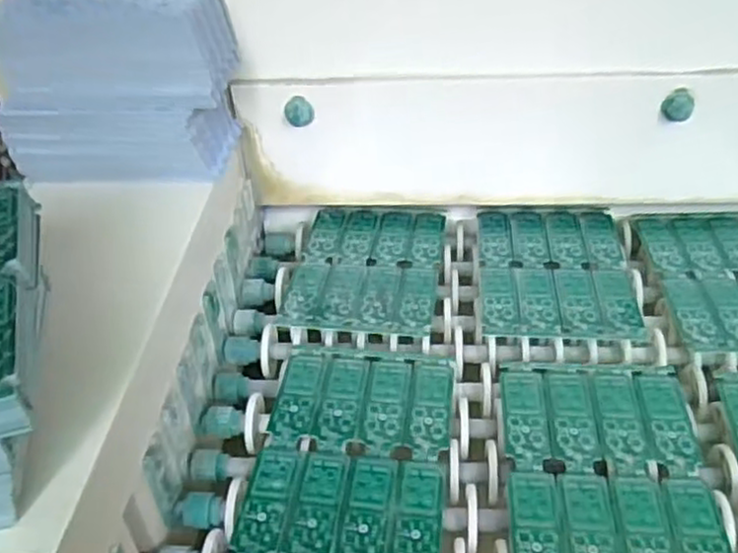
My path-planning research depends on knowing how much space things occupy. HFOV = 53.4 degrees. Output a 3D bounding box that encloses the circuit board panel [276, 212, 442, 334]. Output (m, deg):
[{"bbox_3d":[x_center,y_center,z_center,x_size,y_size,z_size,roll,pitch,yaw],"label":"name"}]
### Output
[{"bbox_3d":[0.000,-0.010,0.624,0.118,0.009,0.160,3,39,9],"label":"circuit board panel"}]

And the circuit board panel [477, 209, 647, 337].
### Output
[{"bbox_3d":[0.153,-0.009,0.612,0.120,0.004,0.165,1,39,6],"label":"circuit board panel"}]

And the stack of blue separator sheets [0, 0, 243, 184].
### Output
[{"bbox_3d":[-0.185,-0.145,0.550,0.163,0.120,0.099,-4,38,0],"label":"stack of blue separator sheets"}]

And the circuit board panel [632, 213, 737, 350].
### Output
[{"bbox_3d":[0.296,-0.005,0.596,0.124,0.006,0.170,-1,39,3],"label":"circuit board panel"}]

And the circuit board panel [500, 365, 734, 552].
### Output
[{"bbox_3d":[0.146,0.117,0.452,0.120,0.004,0.174,1,39,6],"label":"circuit board panel"}]

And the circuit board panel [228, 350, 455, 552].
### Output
[{"bbox_3d":[-0.009,0.111,0.473,0.119,0.004,0.172,3,39,9],"label":"circuit board panel"}]

